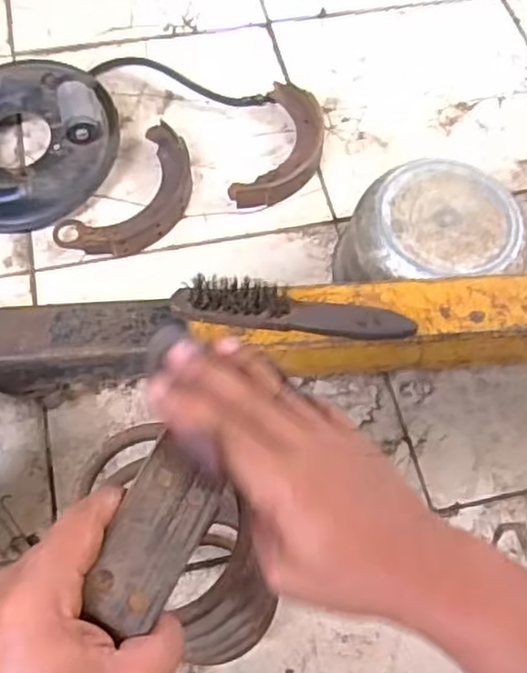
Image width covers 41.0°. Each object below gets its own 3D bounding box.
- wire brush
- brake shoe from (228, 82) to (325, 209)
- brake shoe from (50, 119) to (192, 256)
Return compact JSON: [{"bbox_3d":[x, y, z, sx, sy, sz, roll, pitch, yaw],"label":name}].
[{"bbox_3d":[0.030,-0.028,0.679,0.228,0.040,0.036,6,62,1],"label":"wire brush"},{"bbox_3d":[0.032,-0.265,0.998,0.101,0.033,0.224,16,64,6],"label":"brake shoe"},{"bbox_3d":[-0.169,-0.185,0.956,0.121,0.034,0.228,33,67,14],"label":"brake shoe"}]

